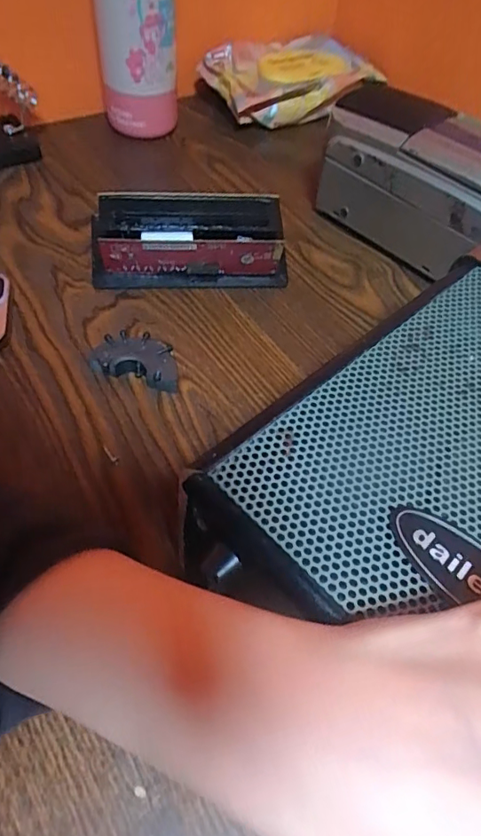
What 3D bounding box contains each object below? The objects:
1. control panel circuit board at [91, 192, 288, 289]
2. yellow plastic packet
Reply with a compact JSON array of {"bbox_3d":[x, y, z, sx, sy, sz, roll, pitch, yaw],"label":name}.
[{"bbox_3d":[-0.037,-0.132,0.388,0.145,0.068,0.030,-3,55,-7],"label":"control panel circuit board"},{"bbox_3d":[0.060,-0.356,0.539,0.191,0.065,0.091,-21,59,-19],"label":"yellow plastic packet"}]

